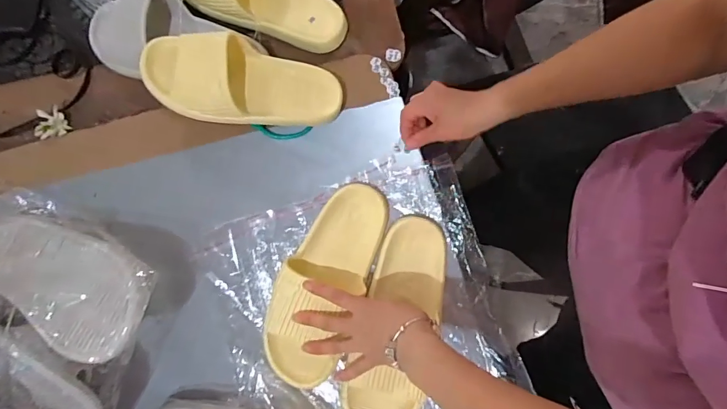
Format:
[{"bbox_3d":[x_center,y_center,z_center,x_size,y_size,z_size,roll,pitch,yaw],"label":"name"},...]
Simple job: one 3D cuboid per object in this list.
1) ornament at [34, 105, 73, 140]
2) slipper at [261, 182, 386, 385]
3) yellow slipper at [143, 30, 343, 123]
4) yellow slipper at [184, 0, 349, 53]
[{"bbox_3d":[-0.435,-0.112,0.554,0.040,0.014,0.044,0,79,0],"label":"ornament"},{"bbox_3d":[-0.045,0.091,0.491,0.098,0.046,0.250,24,79,4],"label":"slipper"},{"bbox_3d":[-0.153,-0.147,0.517,0.250,0.088,0.095,8,79,1],"label":"yellow slipper"},{"bbox_3d":[-0.138,-0.294,0.567,0.243,0.057,0.098,24,80,4],"label":"yellow slipper"}]

